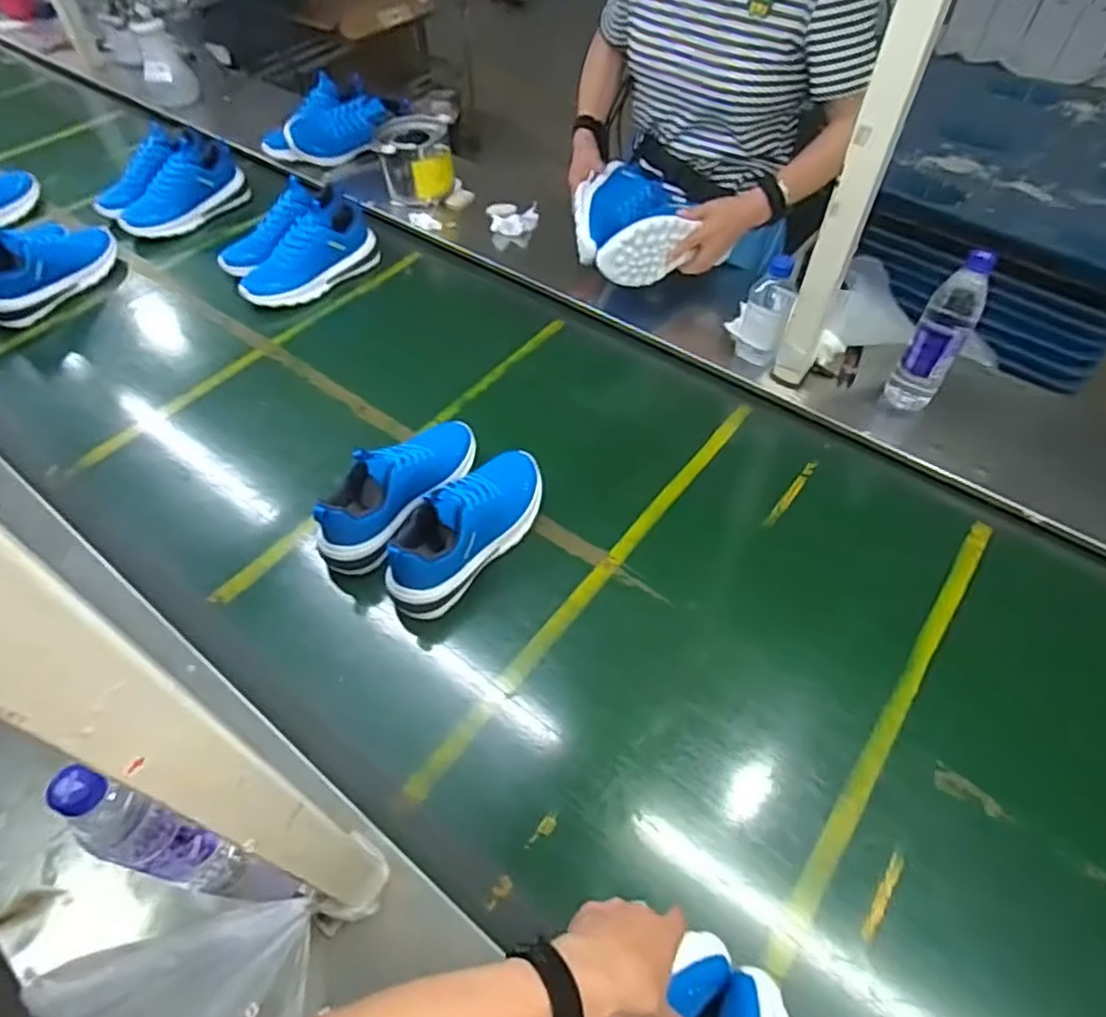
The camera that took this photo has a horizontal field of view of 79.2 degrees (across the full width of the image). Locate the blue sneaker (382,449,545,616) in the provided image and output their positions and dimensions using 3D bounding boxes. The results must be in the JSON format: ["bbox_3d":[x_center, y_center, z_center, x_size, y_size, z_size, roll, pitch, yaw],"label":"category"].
[{"bbox_3d":[-0.104,0.014,0.820,0.098,0.120,0.255,36,60,23],"label":"blue sneaker"}]

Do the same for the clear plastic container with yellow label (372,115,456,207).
[{"bbox_3d":[-0.274,-0.697,1.329,0.142,0.109,0.156,-12,54,-11],"label":"clear plastic container with yellow label"}]

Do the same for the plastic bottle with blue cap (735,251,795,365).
[{"bbox_3d":[0.313,-0.286,0.980,0.061,0.162,0.055,17,54,10],"label":"plastic bottle with blue cap"}]

